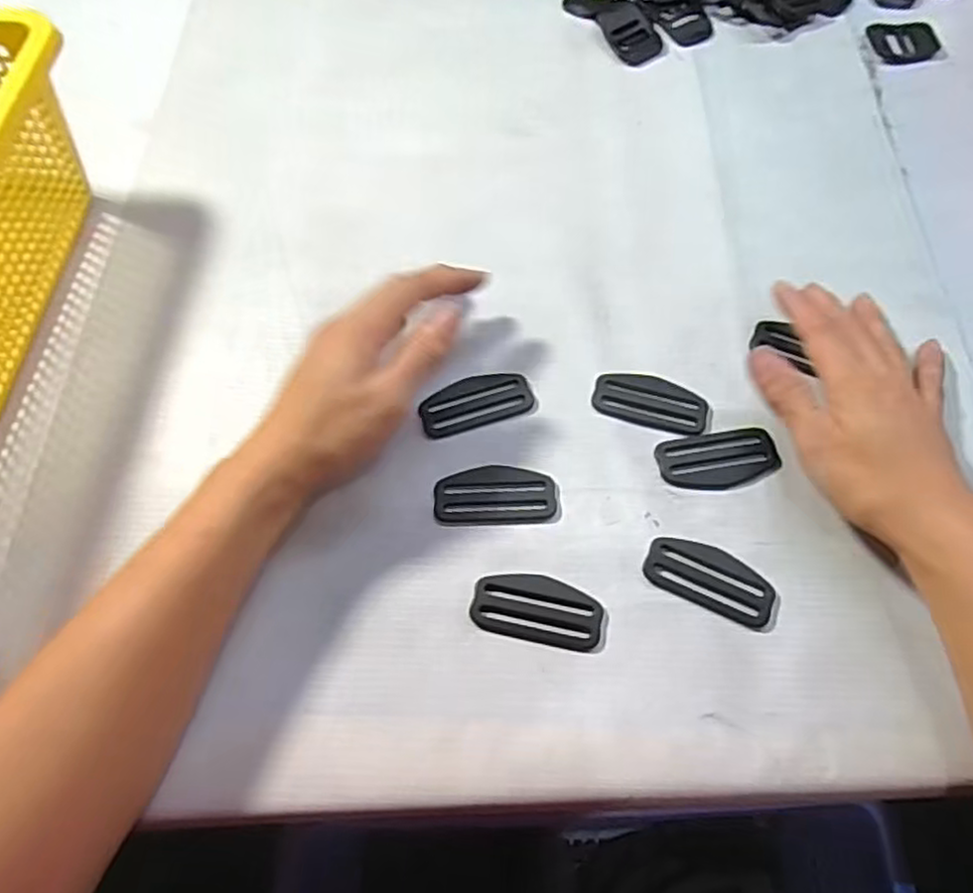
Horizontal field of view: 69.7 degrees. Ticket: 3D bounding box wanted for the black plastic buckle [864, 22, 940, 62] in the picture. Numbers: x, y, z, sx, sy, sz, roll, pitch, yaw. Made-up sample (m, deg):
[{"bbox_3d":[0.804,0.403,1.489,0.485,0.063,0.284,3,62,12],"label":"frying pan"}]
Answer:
[{"bbox_3d":[0.294,-0.285,0.490,0.046,0.004,0.036,-10,64,-3],"label":"black plastic buckle"}]

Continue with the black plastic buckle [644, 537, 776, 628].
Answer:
[{"bbox_3d":[0.104,0.060,0.325,0.058,0.004,0.028,25,67,13],"label":"black plastic buckle"}]

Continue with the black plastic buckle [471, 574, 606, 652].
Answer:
[{"bbox_3d":[0.024,0.074,0.319,0.059,0.004,0.030,9,64,6],"label":"black plastic buckle"}]

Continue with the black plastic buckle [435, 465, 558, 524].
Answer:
[{"bbox_3d":[0.004,0.023,0.347,0.059,0.004,0.030,-1,64,1],"label":"black plastic buckle"}]

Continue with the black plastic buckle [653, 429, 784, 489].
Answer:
[{"bbox_3d":[0.117,0.006,0.353,0.060,0.004,0.030,-8,64,-2],"label":"black plastic buckle"}]

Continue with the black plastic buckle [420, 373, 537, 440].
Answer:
[{"bbox_3d":[-0.006,-0.024,0.369,0.059,0.004,0.027,-16,64,-6],"label":"black plastic buckle"}]

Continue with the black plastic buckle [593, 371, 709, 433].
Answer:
[{"bbox_3d":[0.087,-0.025,0.367,0.059,0.004,0.030,11,65,7],"label":"black plastic buckle"}]

